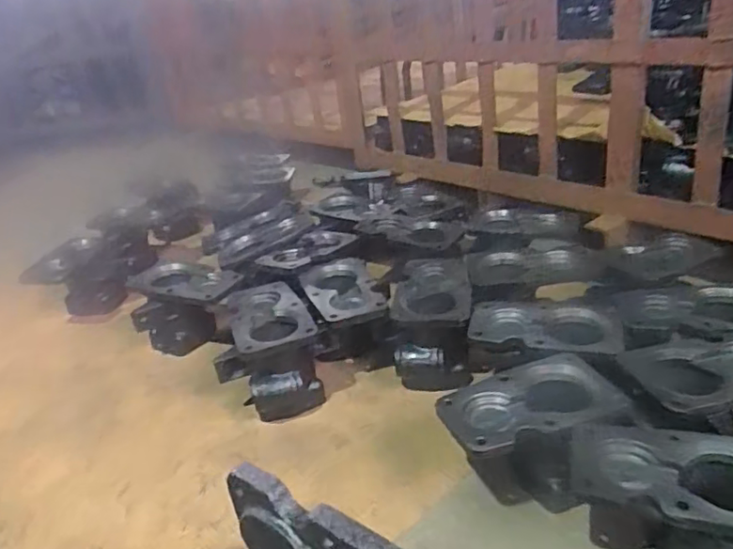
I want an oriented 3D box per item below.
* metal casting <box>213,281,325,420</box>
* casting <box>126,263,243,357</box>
[{"bbox_3d":[-0.151,0.111,0.904,0.142,0.129,0.196,-13,28,-12],"label":"metal casting"},{"bbox_3d":[-0.304,0.061,1.033,0.195,0.135,0.102,-2,27,9],"label":"casting"}]

